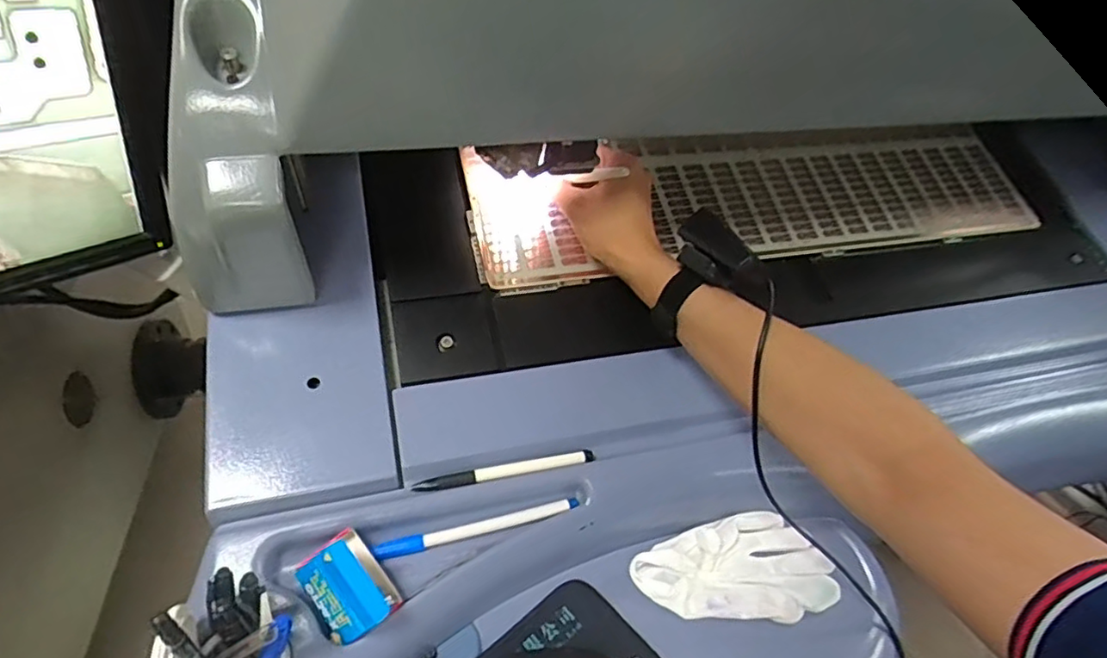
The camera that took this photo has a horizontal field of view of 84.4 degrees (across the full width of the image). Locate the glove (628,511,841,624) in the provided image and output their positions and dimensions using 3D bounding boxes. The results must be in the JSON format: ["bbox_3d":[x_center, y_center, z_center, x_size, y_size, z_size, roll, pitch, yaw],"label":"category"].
[{"bbox_3d":[0.139,0.186,0.467,0.144,0.023,0.080,-10,43,-17],"label":"glove"}]

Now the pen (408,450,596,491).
[{"bbox_3d":[-0.034,0.103,0.450,0.132,0.008,0.012,-7,42,-14],"label":"pen"}]

